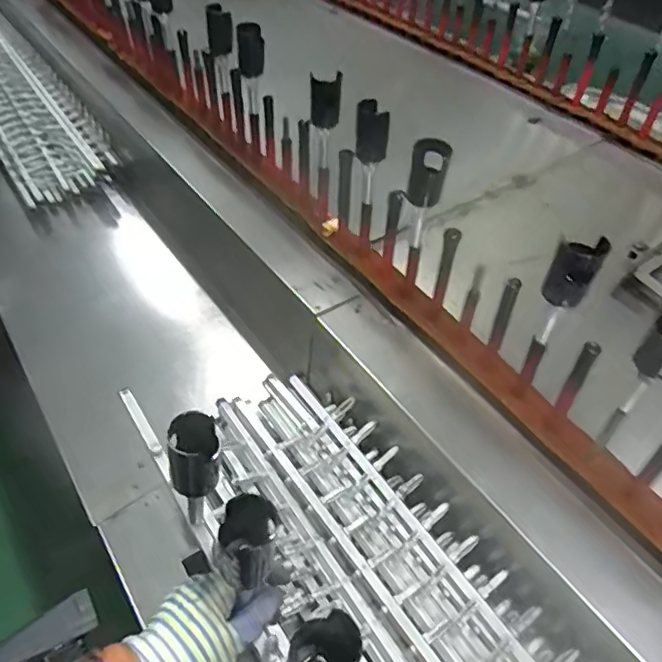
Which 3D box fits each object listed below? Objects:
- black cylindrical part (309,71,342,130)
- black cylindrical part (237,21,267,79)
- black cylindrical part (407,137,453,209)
[{"bbox_3d":[-0.008,-0.312,0.795,0.040,0.071,0.040,3,47,1],"label":"black cylindrical part"},{"bbox_3d":[-0.126,-0.445,0.932,0.039,0.086,0.043,-9,48,-10],"label":"black cylindrical part"},{"bbox_3d":[0.113,-0.181,0.667,0.039,0.072,0.036,1,47,-1],"label":"black cylindrical part"}]

